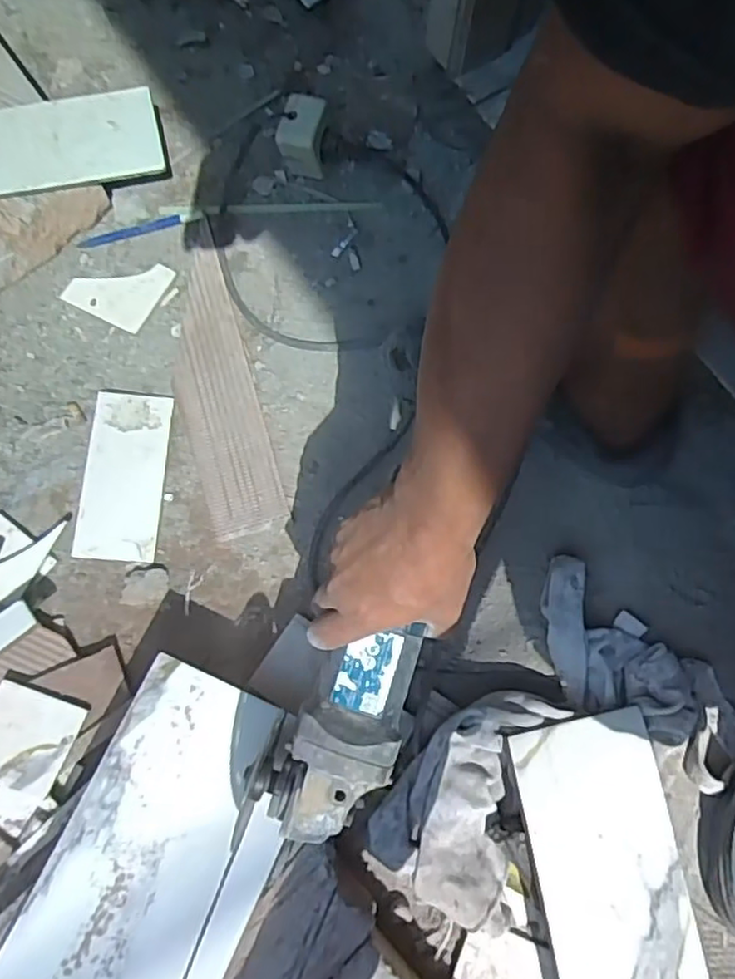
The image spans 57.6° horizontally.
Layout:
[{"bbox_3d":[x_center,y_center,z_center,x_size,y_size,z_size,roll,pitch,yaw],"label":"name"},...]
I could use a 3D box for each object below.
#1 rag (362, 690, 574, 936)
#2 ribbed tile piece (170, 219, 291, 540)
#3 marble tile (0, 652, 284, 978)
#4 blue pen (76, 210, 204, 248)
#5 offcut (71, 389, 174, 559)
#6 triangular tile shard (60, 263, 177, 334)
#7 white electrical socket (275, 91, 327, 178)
[{"bbox_3d":[0.084,0.250,0.545,0.123,0.053,0.187,25,76,5],"label":"rag"},{"bbox_3d":[-0.155,-0.113,0.666,0.074,0.012,0.320,-16,76,-6],"label":"ribbed tile piece"},{"bbox_3d":[-0.179,0.331,0.473,0.153,0.017,0.389,20,73,4],"label":"marble tile"},{"bbox_3d":[-0.240,-0.276,0.706,0.132,0.008,0.013,-16,76,-5],"label":"blue pen"},{"bbox_3d":[-0.234,-0.014,0.643,0.074,0.010,0.164,3,75,-1],"label":"offcut"},{"bbox_3d":[-0.257,-0.211,0.691,0.086,0.008,0.078,25,76,5],"label":"triangular tile shard"},{"bbox_3d":[-0.067,-0.373,0.706,0.044,0.065,0.051,11,75,2],"label":"white electrical socket"}]

